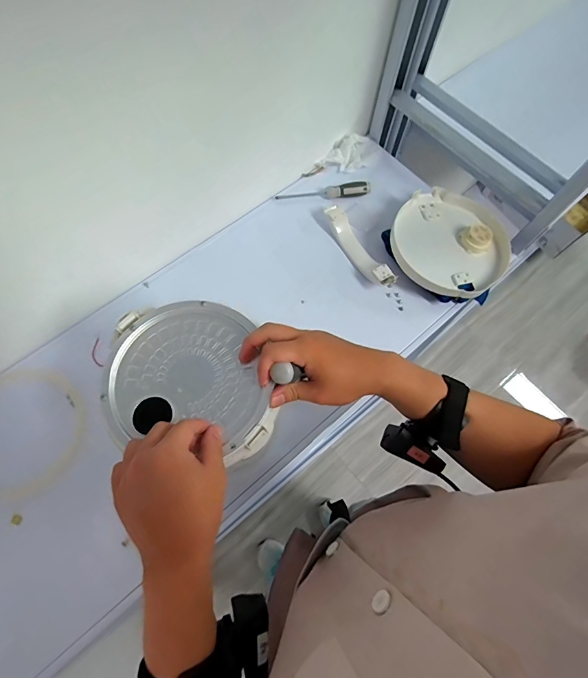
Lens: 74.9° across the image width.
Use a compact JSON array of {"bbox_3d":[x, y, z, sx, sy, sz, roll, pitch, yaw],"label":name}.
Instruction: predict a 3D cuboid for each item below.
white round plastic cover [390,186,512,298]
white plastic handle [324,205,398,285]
[{"bbox_3d":[0.283,-0.178,0.692,0.204,0.034,0.229,37,72,12],"label":"white round plastic cover"},{"bbox_3d":[0.118,-0.169,0.705,0.036,0.039,0.193,-29,72,-13],"label":"white plastic handle"}]

